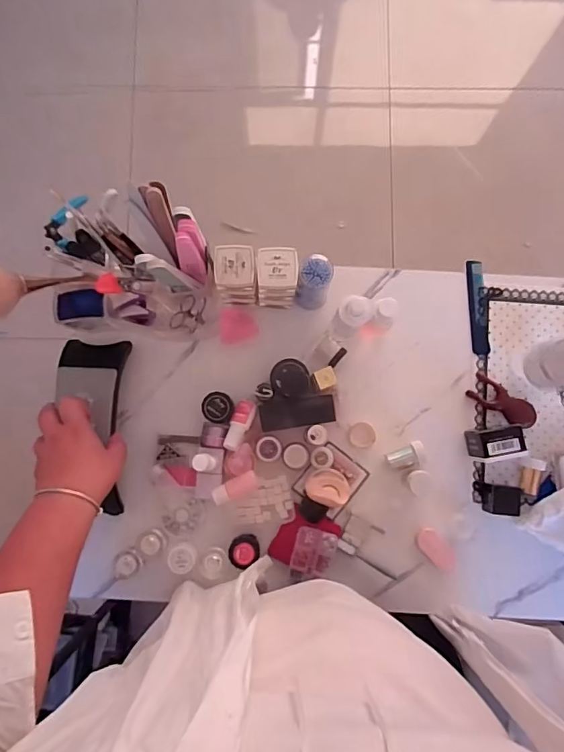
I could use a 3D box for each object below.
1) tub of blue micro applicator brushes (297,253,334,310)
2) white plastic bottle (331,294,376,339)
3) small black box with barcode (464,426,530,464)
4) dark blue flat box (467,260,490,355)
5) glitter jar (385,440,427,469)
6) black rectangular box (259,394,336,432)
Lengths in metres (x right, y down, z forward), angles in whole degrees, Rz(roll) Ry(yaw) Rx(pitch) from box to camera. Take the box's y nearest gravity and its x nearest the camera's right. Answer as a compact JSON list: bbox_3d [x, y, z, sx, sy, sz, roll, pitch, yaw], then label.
[{"bbox_3d":[0.039,-0.114,0.591,0.038,0.089,0.044,-2,84,-1],"label":"tub of blue micro applicator brushes"},{"bbox_3d":[0.080,-0.068,0.565,0.037,0.105,0.036,0,84,0],"label":"white plastic bottle"},{"bbox_3d":[0.268,0.084,0.604,0.056,0.054,0.041,-9,84,-1],"label":"small black box with barcode"},{"bbox_3d":[0.268,-0.094,0.654,0.026,0.005,0.127,-3,84,-1],"label":"dark blue flat box"},{"bbox_3d":[0.160,0.104,0.620,0.048,0.025,0.032,-18,85,-2],"label":"glitter jar"},{"bbox_3d":[0.020,0.047,0.624,0.095,0.017,0.038,-9,84,-1],"label":"black rectangular box"}]

